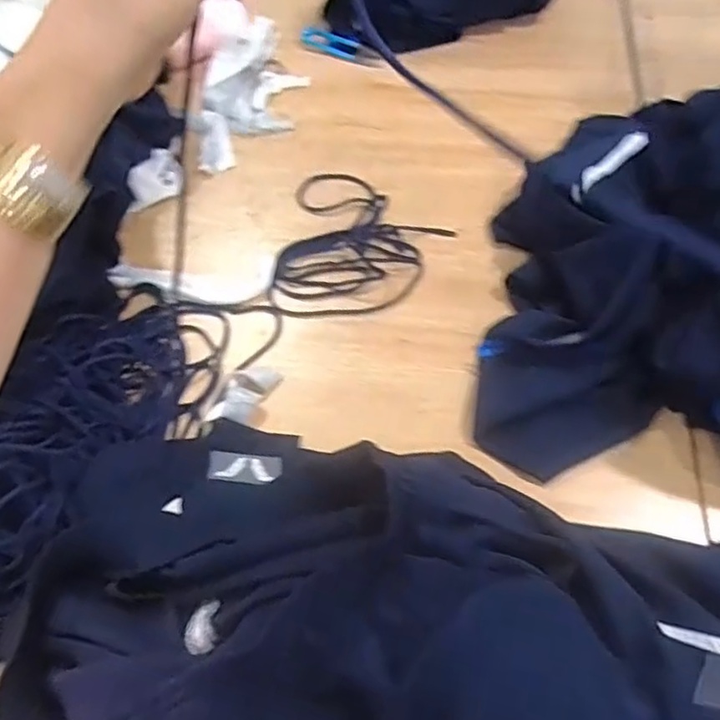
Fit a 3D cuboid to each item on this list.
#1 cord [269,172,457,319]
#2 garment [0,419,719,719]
[{"bbox_3d":[-0.025,-0.121,0.700,0.192,0.012,0.188,36,67,23],"label":"cord"},{"bbox_3d":[0.058,0.188,0.411,0.591,0.144,0.291,10,59,10],"label":"garment"}]

